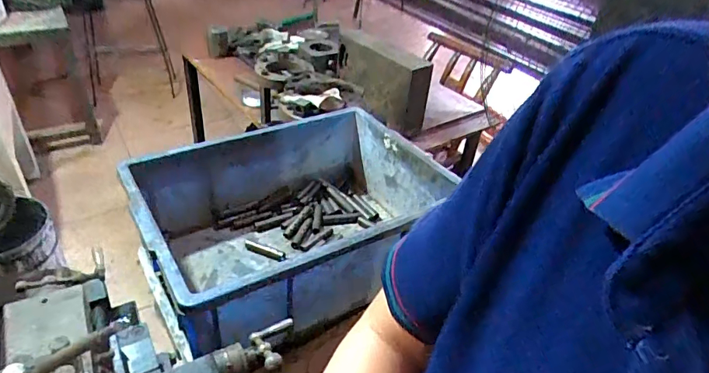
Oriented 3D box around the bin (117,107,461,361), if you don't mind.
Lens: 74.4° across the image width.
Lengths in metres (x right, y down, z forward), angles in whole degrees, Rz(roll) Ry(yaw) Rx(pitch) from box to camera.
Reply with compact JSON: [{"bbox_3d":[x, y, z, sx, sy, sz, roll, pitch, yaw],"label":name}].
[{"bbox_3d":[-0.105,0.053,0.807,0.471,0.176,0.360,-20,43,-30],"label":"bin"}]

